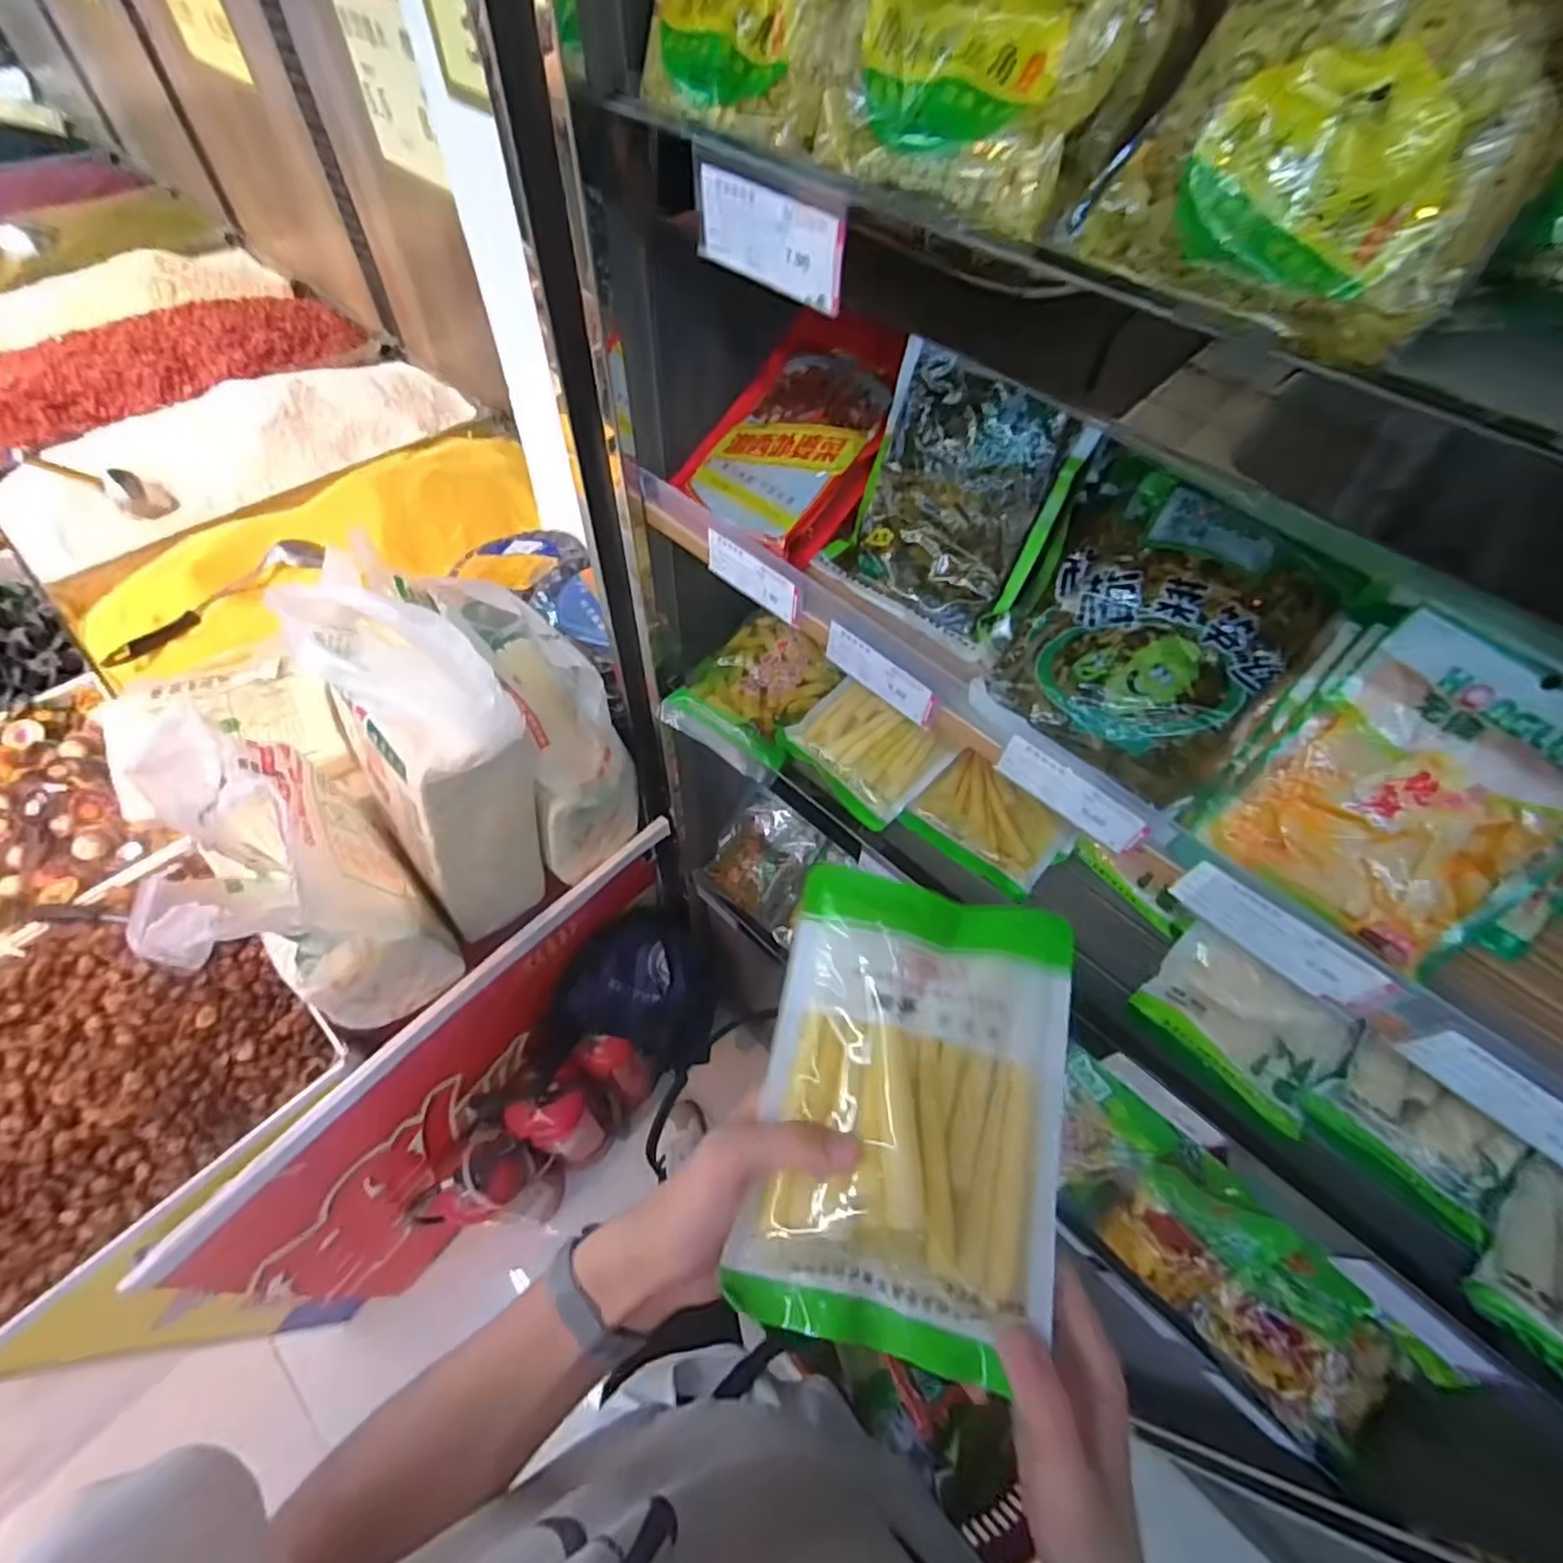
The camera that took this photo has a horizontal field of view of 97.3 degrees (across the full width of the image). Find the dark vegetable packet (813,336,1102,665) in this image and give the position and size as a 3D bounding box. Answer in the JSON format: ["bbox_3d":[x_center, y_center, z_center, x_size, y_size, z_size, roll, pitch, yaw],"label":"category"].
[{"bbox_3d":[0.120,-0.196,0.487,0.151,0.164,0.023,35,29,26],"label":"dark vegetable packet"}]

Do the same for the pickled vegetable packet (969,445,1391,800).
[{"bbox_3d":[0.222,-0.095,0.430,0.175,0.038,0.189,43,96,24],"label":"pickled vegetable packet"}]

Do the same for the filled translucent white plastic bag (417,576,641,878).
[{"bbox_3d":[-0.290,-0.071,0.864,0.131,0.307,0.308,-23,60,-18],"label":"filled translucent white plastic bag"}]

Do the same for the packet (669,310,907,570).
[{"bbox_3d":[0.018,-0.283,0.557,0.145,0.030,0.197,34,90,26],"label":"packet"}]

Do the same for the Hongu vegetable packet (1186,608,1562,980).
[{"bbox_3d":[0.329,0.008,0.356,0.137,0.025,0.156,40,107,21],"label":"Hongu vegetable packet"}]

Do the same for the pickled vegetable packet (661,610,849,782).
[{"bbox_3d":[-0.026,-0.103,0.735,0.155,0.041,0.172,34,77,14],"label":"pickled vegetable packet"}]

